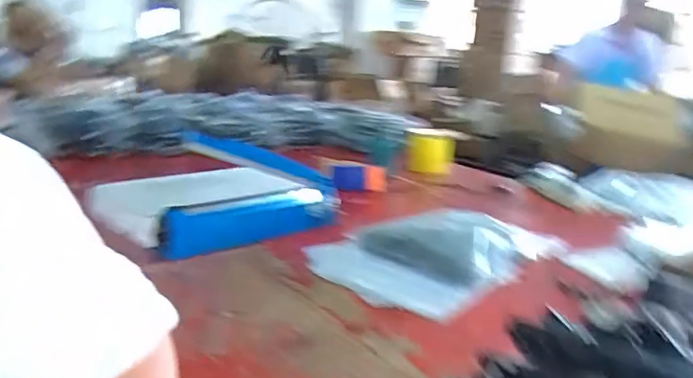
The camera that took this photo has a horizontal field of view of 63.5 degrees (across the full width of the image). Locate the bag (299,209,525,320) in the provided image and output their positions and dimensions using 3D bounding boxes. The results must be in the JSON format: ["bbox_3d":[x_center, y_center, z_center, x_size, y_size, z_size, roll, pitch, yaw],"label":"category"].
[{"bbox_3d":[0.151,0.100,1.059,0.320,0.049,0.442,13,19,37],"label":"bag"}]

